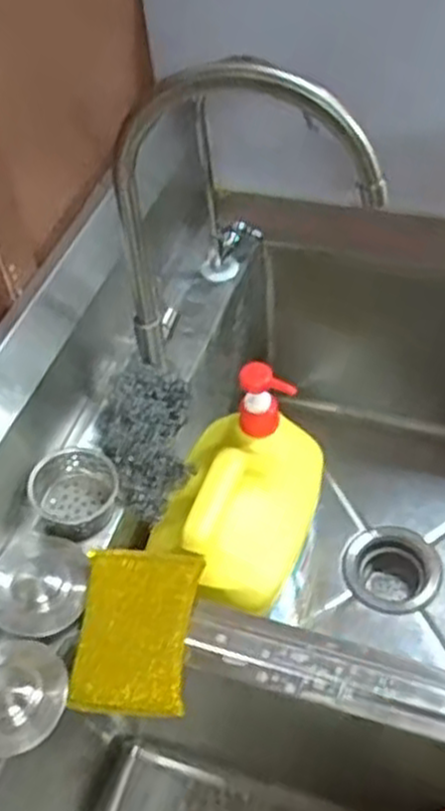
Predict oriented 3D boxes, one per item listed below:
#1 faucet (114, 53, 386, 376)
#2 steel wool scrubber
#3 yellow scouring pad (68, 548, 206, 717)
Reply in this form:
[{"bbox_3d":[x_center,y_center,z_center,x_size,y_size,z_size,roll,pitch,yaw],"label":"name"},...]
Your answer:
[{"bbox_3d":[0.019,-0.137,0.641,0.213,0.283,0.037,6,51,10],"label":"faucet"},{"bbox_3d":[-0.072,0.024,0.714,0.087,0.038,0.136,-9,50,-3],"label":"steel wool scrubber"},{"bbox_3d":[-0.065,0.170,0.603,0.084,0.017,0.120,3,69,6],"label":"yellow scouring pad"}]

